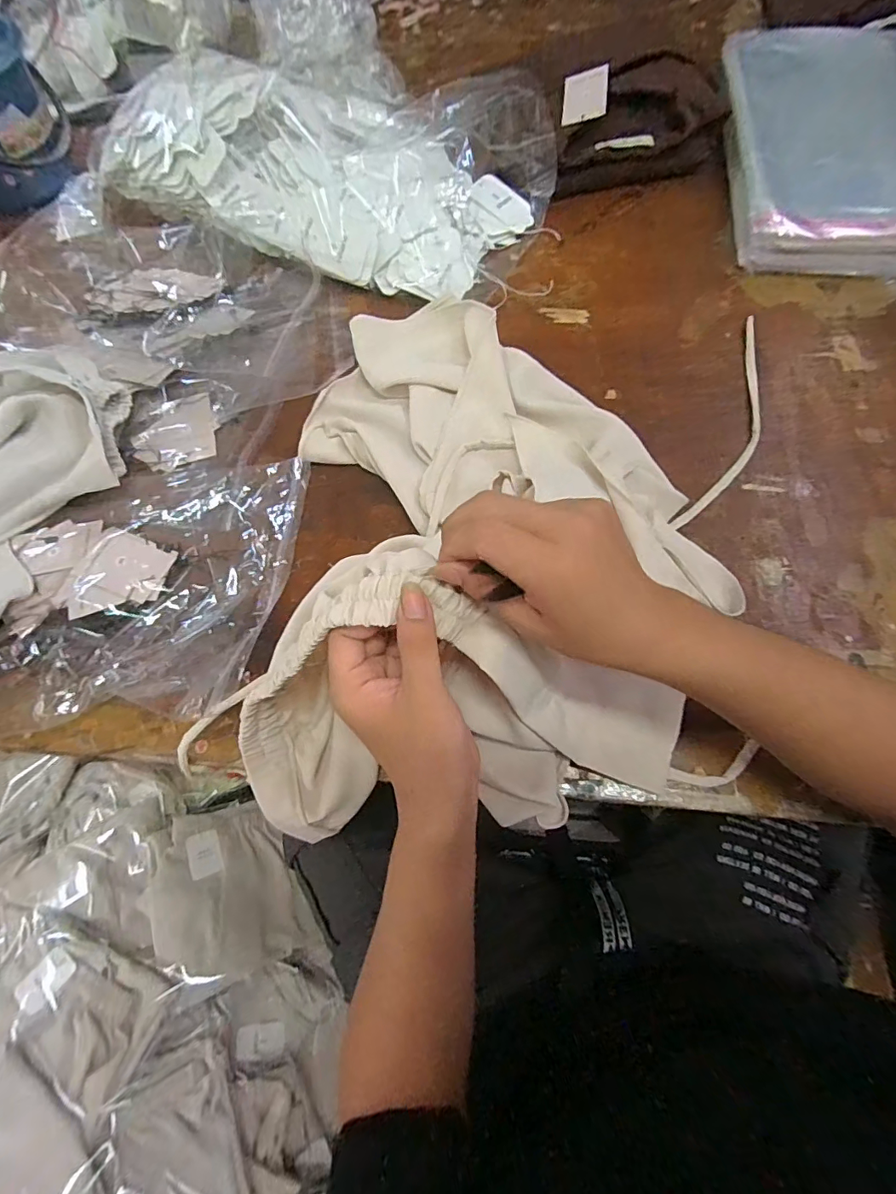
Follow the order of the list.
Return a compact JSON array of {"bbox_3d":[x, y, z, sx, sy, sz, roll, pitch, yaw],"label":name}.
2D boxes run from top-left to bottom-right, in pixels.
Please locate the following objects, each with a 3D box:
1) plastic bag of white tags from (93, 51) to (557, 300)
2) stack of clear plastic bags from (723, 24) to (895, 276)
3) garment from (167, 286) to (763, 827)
[{"bbox_3d":[-0.150,-0.502,0.545,0.508,0.096,0.221,19,71,11],"label":"plastic bag of white tags"},{"bbox_3d":[0.489,-0.525,0.541,0.317,0.063,0.420,5,69,5],"label":"stack of clear plastic bags"},{"bbox_3d":[0.042,-0.077,0.359,0.397,0.161,0.476,-1,73,2],"label":"garment"}]

